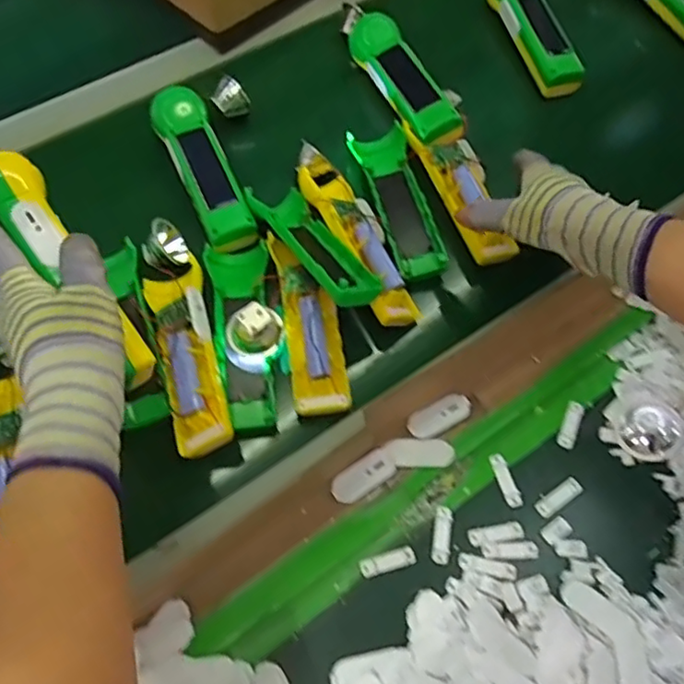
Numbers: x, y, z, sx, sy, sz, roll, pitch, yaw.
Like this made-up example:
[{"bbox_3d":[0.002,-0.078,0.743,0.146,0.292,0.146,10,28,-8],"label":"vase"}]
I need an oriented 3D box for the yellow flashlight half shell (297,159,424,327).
[{"bbox_3d":[0.016,-0.091,0.516,0.047,0.030,0.171,-25,64,-12],"label":"yellow flashlight half shell"}]

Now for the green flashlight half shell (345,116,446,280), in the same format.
[{"bbox_3d":[0.050,-0.124,0.544,0.048,0.023,0.160,-13,62,-6],"label":"green flashlight half shell"}]

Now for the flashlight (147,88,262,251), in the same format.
[{"bbox_3d":[-0.125,-0.160,0.538,0.048,0.026,0.168,-22,64,-11],"label":"flashlight"}]

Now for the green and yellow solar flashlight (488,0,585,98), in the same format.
[{"bbox_3d":[0.204,-0.342,0.649,0.051,0.039,0.188,-13,62,-7],"label":"green and yellow solar flashlight"}]

